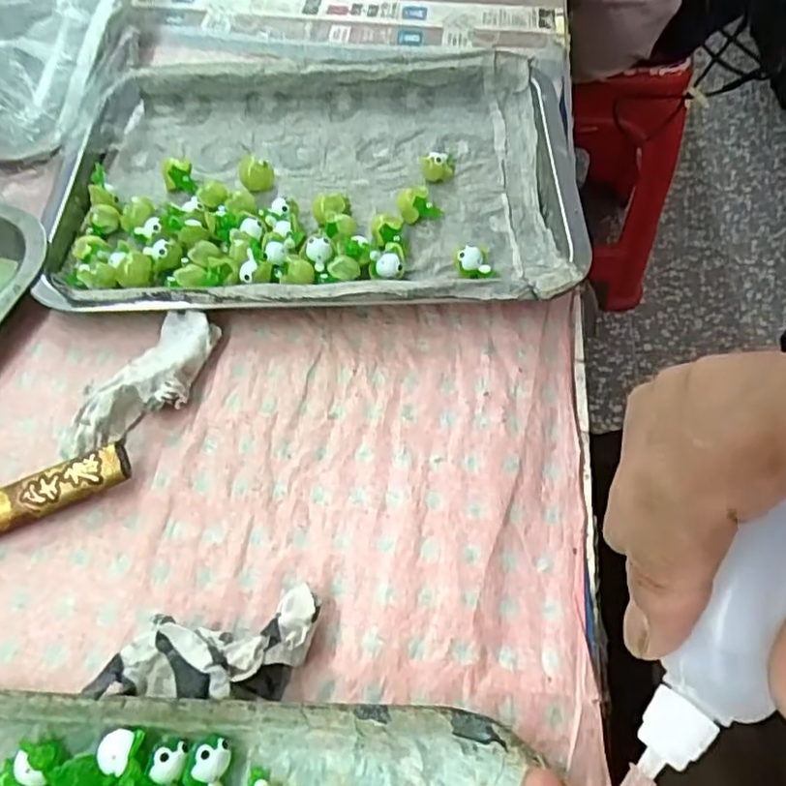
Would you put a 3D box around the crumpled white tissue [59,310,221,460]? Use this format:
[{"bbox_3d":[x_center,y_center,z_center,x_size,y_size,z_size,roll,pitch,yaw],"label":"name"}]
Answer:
[{"bbox_3d":[-0.128,-0.006,0.337,0.045,0.019,0.095,35,61,21],"label":"crumpled white tissue"}]

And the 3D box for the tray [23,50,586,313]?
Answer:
[{"bbox_3d":[-0.043,-0.133,0.405,0.301,0.025,0.206,1,55,-1],"label":"tray"}]

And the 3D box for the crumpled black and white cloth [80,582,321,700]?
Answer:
[{"bbox_3d":[-0.072,0.102,0.263,0.085,0.031,0.038,-7,56,-6],"label":"crumpled black and white cloth"}]

